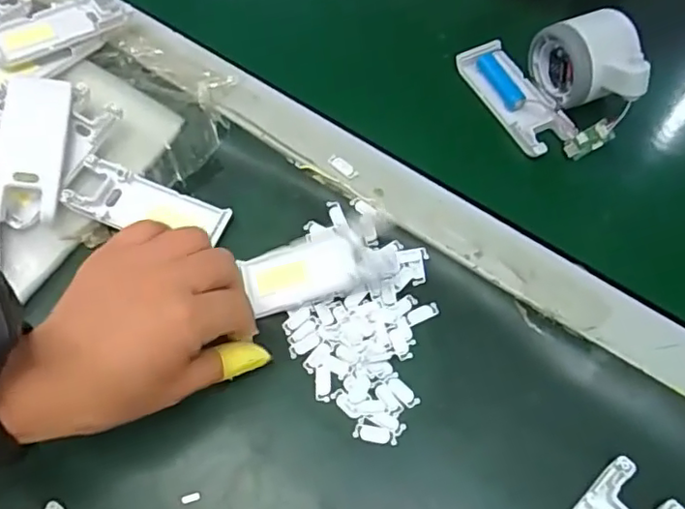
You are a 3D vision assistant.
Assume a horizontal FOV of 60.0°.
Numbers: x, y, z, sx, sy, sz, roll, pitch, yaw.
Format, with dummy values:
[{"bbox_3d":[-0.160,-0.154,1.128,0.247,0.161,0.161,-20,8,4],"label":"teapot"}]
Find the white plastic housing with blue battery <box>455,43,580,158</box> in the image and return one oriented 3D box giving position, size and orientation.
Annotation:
[{"bbox_3d":[0.125,-0.115,0.440,0.039,0.016,0.103,-24,65,-13],"label":"white plastic housing with blue battery"}]

